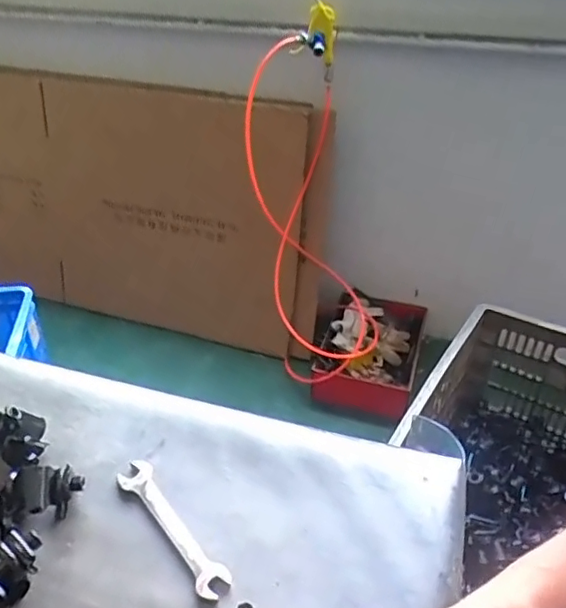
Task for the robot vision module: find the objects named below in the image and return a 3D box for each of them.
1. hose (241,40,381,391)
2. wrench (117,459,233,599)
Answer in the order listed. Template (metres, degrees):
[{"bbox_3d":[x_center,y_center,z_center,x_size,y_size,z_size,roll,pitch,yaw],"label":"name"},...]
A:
[{"bbox_3d":[0.090,-0.179,1.419,0.339,0.739,0.319,6,37,8],"label":"hose"},{"bbox_3d":[-0.091,0.178,0.472,0.027,0.010,0.144,-27,44,-31],"label":"wrench"}]

